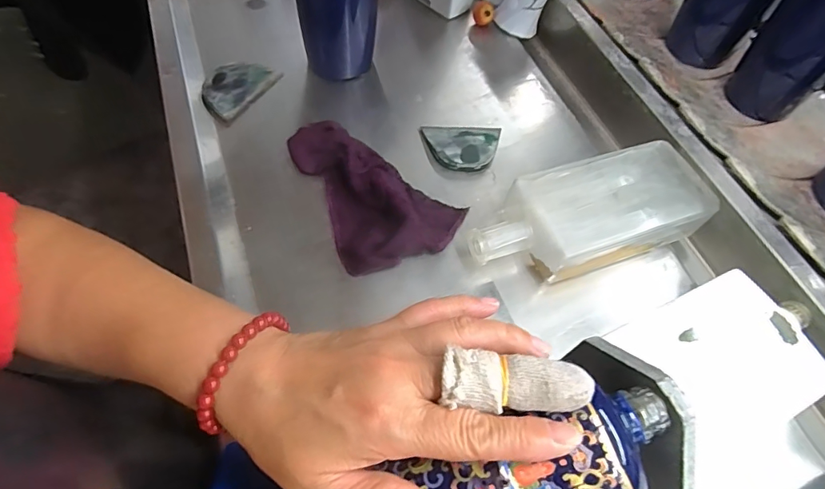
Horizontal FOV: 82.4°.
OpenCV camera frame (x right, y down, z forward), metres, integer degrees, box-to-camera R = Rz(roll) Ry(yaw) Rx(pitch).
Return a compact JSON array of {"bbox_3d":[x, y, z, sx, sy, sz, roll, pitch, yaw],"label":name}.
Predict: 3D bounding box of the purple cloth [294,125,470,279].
[{"bbox_3d":[-0.040,-0.061,0.439,0.113,0.027,0.178,-26,64,-16],"label":"purple cloth"}]

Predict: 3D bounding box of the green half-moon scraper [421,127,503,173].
[{"bbox_3d":[0.051,-0.100,0.486,0.079,0.012,0.058,0,60,-2],"label":"green half-moon scraper"}]

